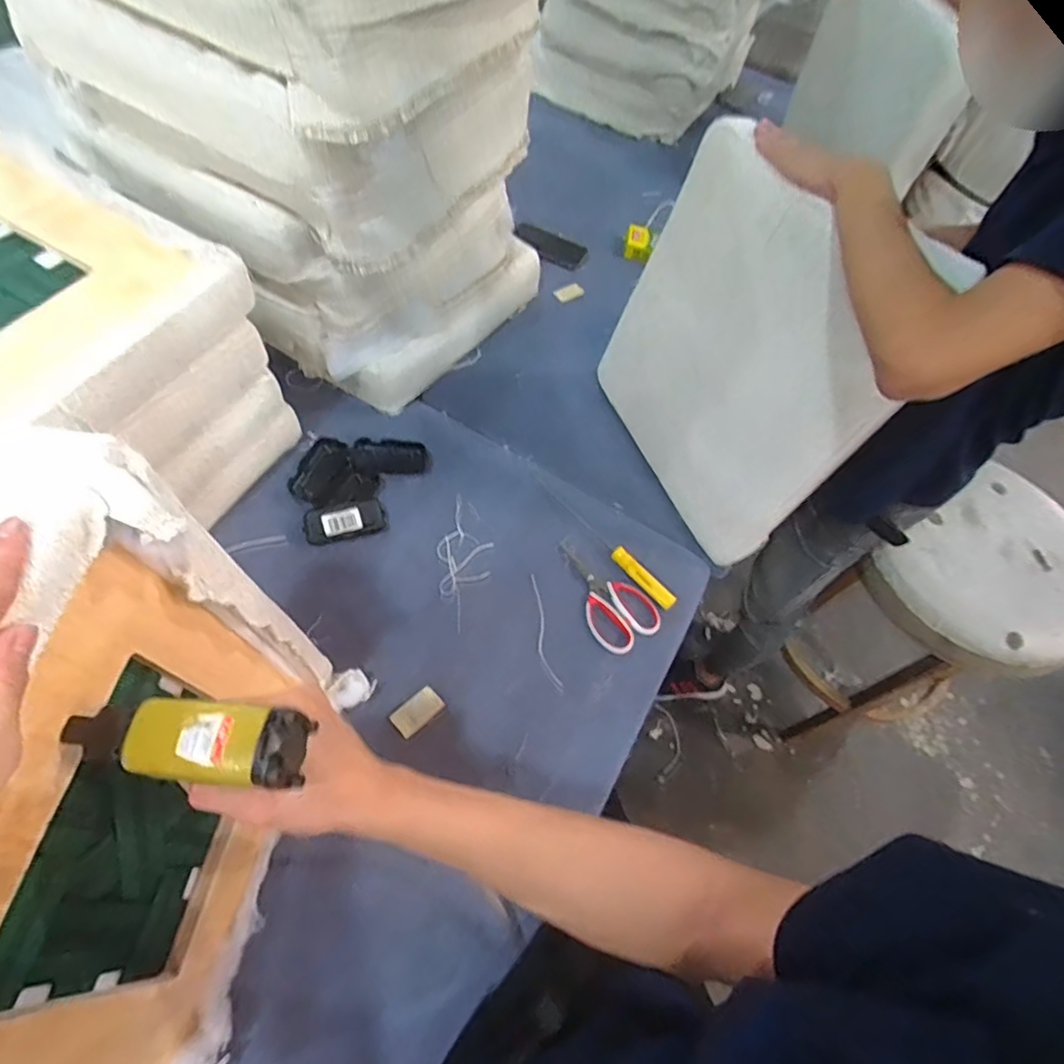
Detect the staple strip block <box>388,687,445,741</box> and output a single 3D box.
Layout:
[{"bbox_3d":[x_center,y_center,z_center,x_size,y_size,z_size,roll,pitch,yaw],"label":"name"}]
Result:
[{"bbox_3d":[-0.145,0.226,0.753,0.063,0.007,0.037,-36,70,-26],"label":"staple strip block"}]

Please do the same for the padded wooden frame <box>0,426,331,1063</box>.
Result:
[{"bbox_3d":[-0.283,0.213,0.428,0.096,0.406,0.386,2,56,-2],"label":"padded wooden frame"}]

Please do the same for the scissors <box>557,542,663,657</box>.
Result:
[{"bbox_3d":[0.101,0.085,0.870,0.095,0.007,0.186,-27,67,-23],"label":"scissors"}]

